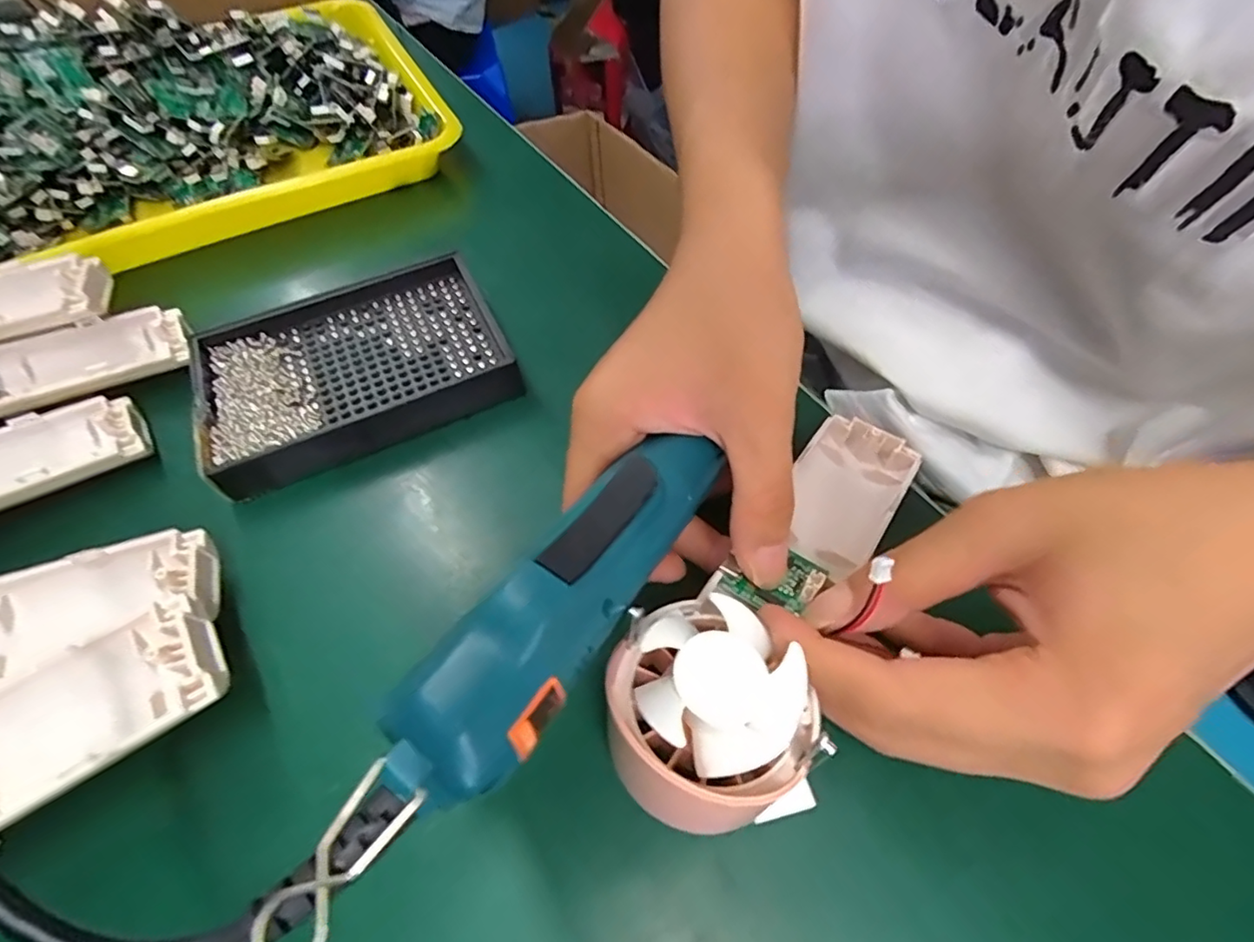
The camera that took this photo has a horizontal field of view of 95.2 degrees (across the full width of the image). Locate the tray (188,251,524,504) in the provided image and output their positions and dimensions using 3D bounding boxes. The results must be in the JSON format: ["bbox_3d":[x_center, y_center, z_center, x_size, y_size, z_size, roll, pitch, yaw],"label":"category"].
[{"bbox_3d":[-0.130,-0.050,0.279,0.135,0.025,0.090,-22,61,-12],"label":"tray"}]

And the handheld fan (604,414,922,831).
[{"bbox_3d":[0.056,0.038,0.202,0.060,0.033,0.175,33,44,19],"label":"handheld fan"}]

